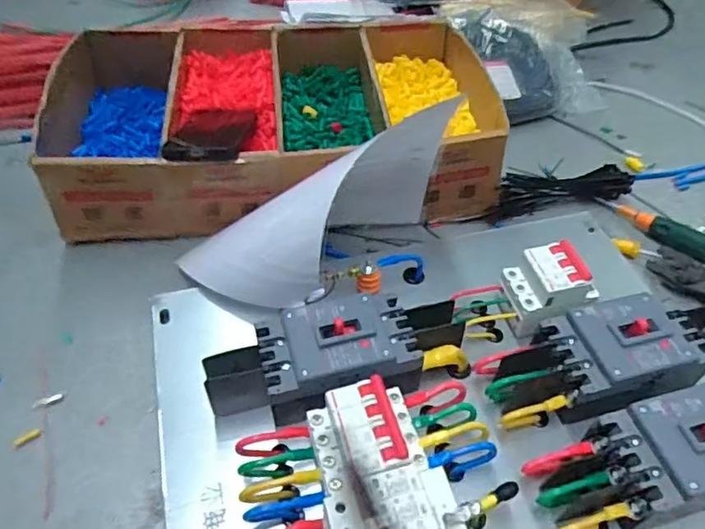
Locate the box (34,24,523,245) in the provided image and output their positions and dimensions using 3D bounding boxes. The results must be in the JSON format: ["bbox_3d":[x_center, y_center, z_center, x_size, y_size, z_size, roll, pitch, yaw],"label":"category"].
[{"bbox_3d":[-0.098,-0.199,0.761,0.531,0.125,0.331,-9,48,-11],"label":"box"}]

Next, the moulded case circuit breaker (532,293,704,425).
[{"bbox_3d":[0.236,0.080,0.500,0.127,0.065,0.089,-13,49,-14],"label":"moulded case circuit breaker"}]

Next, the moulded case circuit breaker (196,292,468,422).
[{"bbox_3d":[-0.010,0.081,0.499,0.225,0.069,0.088,-11,48,-13],"label":"moulded case circuit breaker"}]

